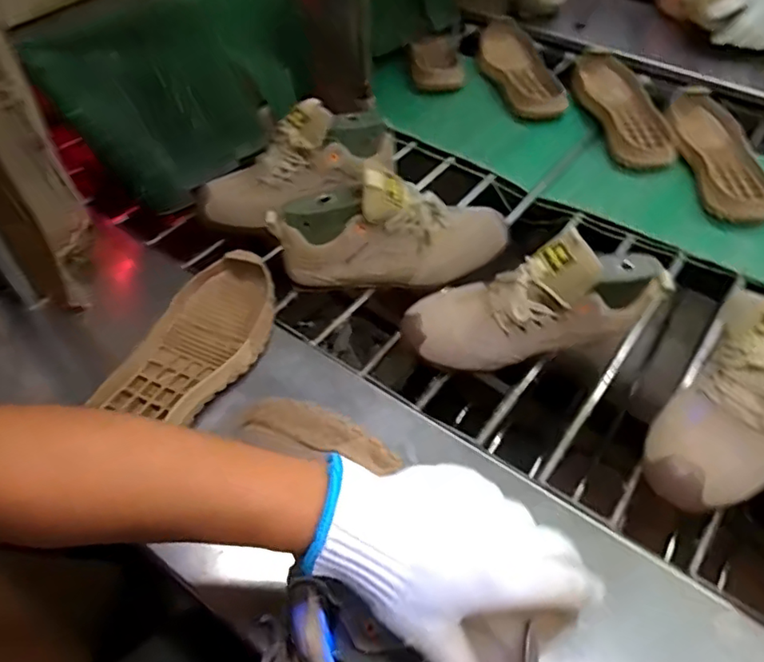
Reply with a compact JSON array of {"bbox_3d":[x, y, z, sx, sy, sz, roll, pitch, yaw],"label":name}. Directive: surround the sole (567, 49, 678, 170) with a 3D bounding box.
[{"bbox_3d":[0.387,-0.359,0.918,0.119,0.033,0.267,-3,51,-2],"label":"sole"}]

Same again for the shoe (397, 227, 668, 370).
[{"bbox_3d":[0.156,-0.040,0.588,0.270,0.107,0.090,-9,52,-7],"label":"shoe"}]

